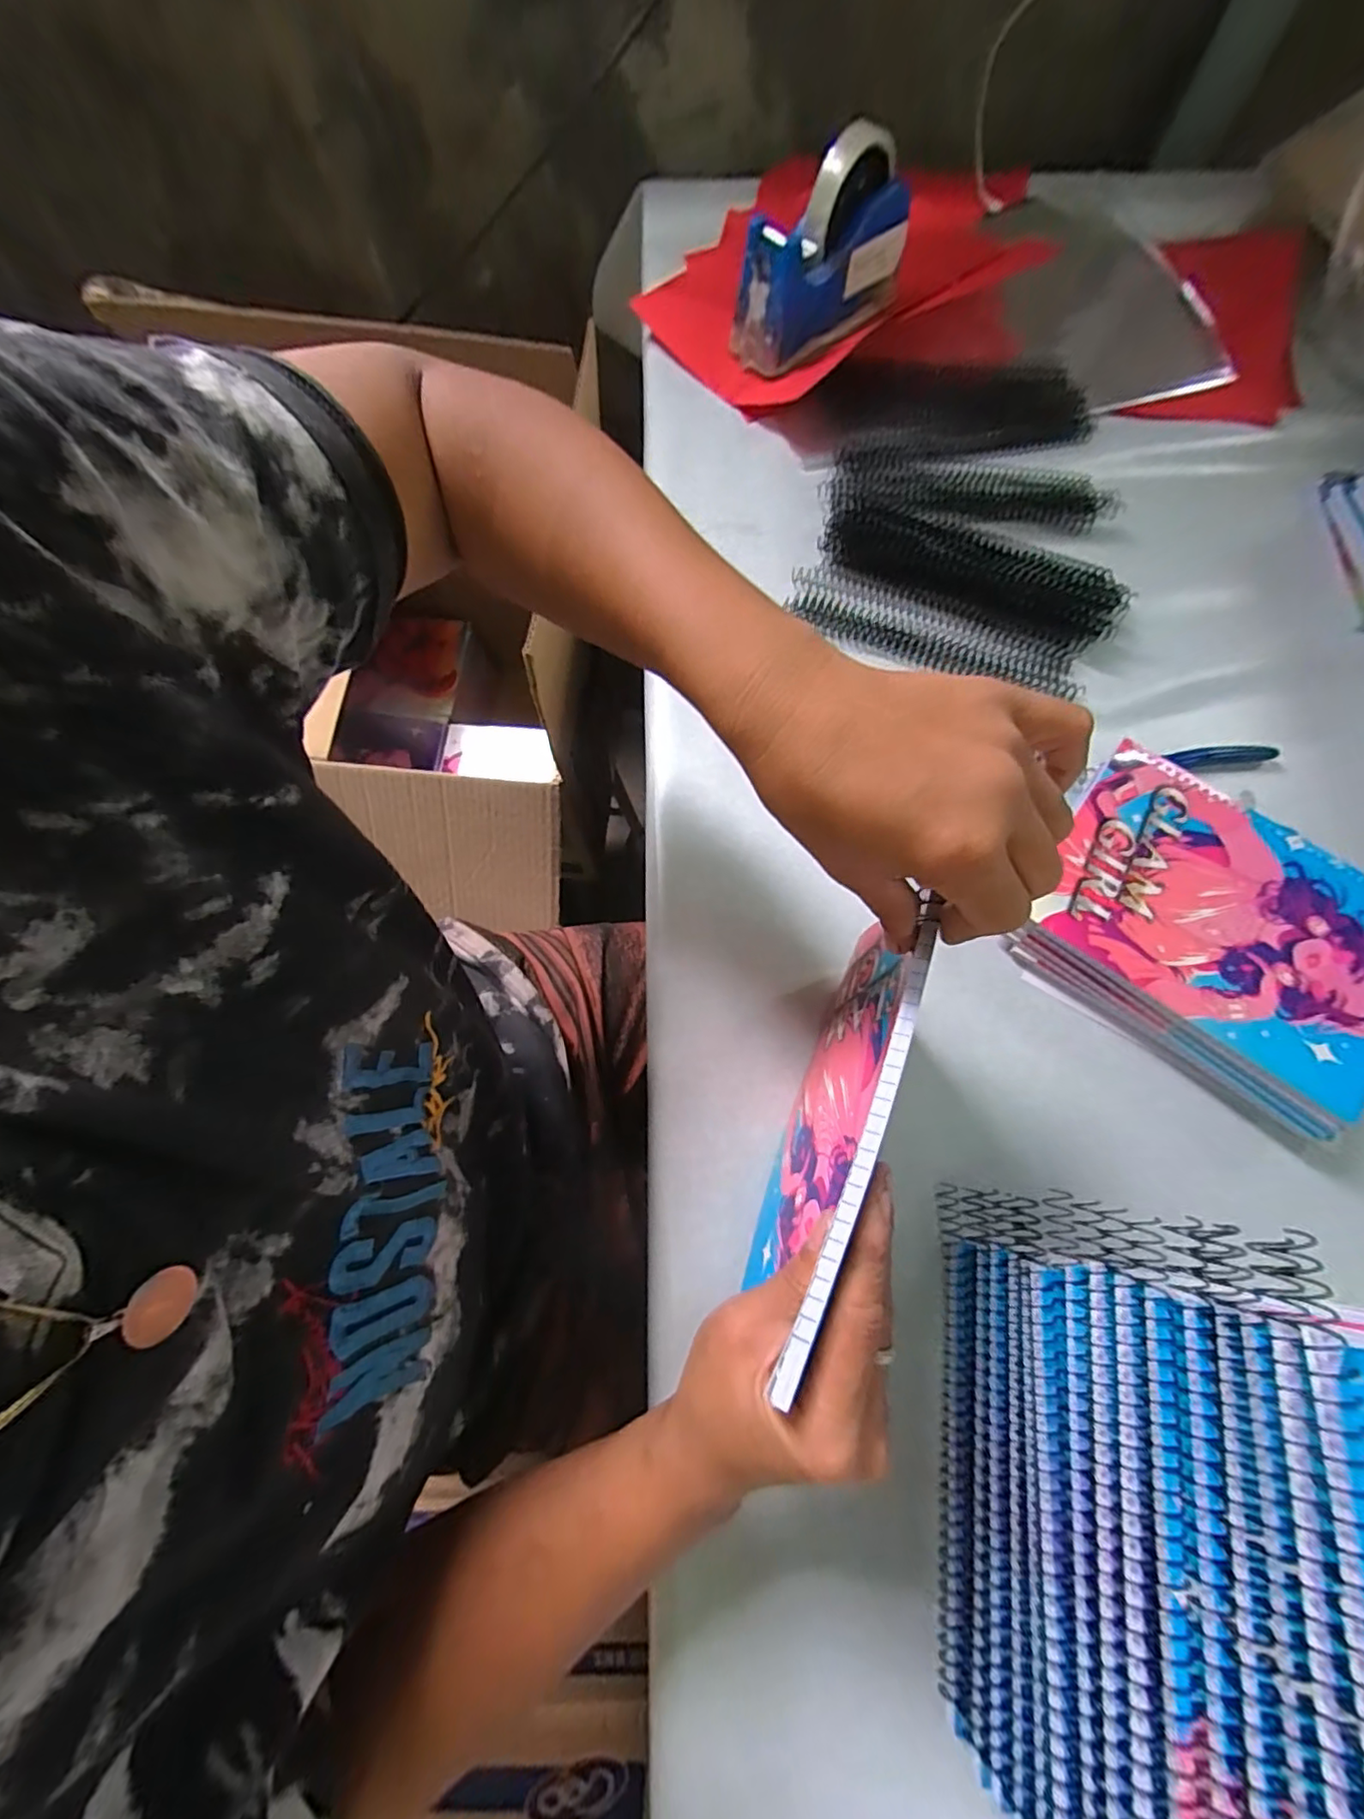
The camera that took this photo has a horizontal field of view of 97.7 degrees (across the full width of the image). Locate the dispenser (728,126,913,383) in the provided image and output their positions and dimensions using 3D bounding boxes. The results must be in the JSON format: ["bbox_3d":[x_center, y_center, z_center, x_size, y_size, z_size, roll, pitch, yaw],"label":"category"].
[{"bbox_3d":[0.122,-0.548,0.495,0.159,0.098,0.053,-41,76,-11],"label":"dispenser"}]

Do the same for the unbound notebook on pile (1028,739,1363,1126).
[{"bbox_3d":[0.319,0.003,0.351,0.193,0.008,0.145,37,76,10],"label":"unbound notebook on pile"}]

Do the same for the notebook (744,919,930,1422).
[{"bbox_3d":[0.070,0.093,0.283,0.010,0.146,0.177,21,74,6],"label":"notebook"}]

